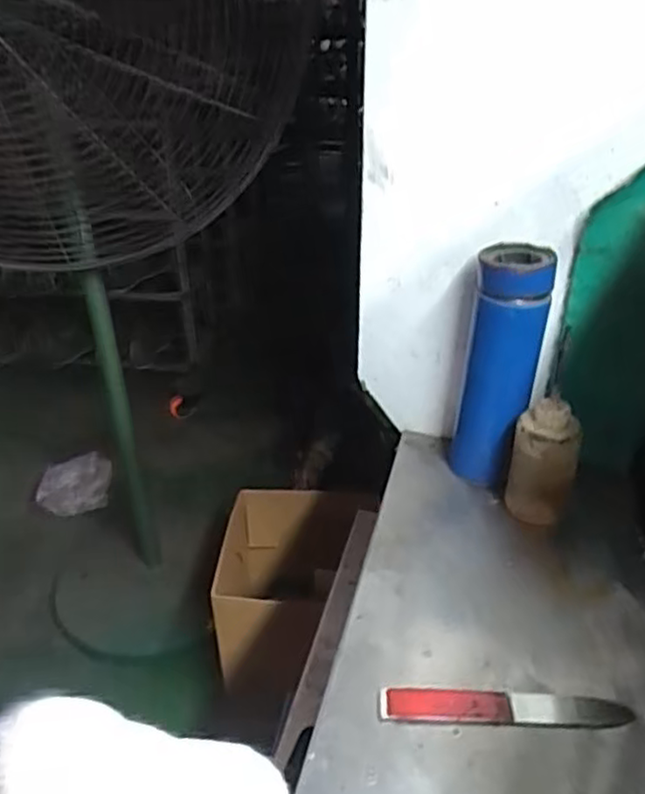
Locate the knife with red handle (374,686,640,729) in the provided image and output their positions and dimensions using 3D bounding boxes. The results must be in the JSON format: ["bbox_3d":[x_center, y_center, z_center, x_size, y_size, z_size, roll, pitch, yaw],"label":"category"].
[{"bbox_3d":[0.120,0.207,0.465,0.160,0.004,0.026,0,39,3],"label":"knife with red handle"}]

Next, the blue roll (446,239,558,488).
[{"bbox_3d":[0.157,-0.022,0.626,0.069,0.213,0.062,12,35,21],"label":"blue roll"}]

